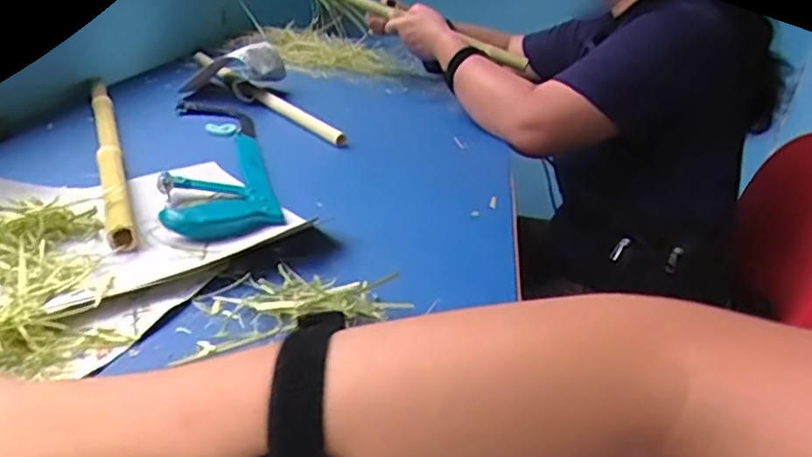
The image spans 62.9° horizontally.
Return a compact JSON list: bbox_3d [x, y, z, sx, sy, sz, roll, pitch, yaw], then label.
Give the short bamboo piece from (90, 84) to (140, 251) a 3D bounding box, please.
[{"bbox_3d":[-0.330,-0.098,0.733,0.025,0.024,0.491,-5,28,-25],"label":"short bamboo piece"}]

